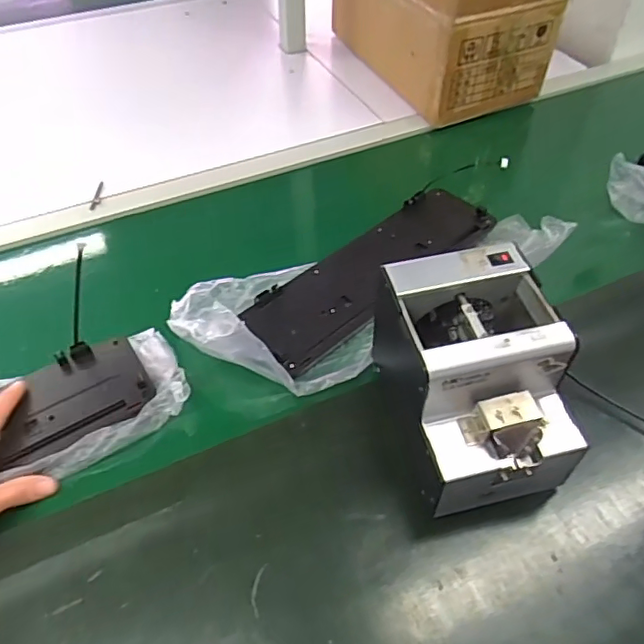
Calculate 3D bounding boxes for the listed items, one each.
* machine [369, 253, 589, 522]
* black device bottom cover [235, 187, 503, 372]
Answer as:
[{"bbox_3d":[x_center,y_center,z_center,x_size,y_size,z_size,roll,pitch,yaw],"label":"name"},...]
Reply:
[{"bbox_3d":[0.133,0.052,0.505,0.125,0.150,0.177,-11,50,-10],"label":"machine"},{"bbox_3d":[0.064,-0.068,0.696,0.352,0.018,0.107,-34,57,-26],"label":"black device bottom cover"}]

